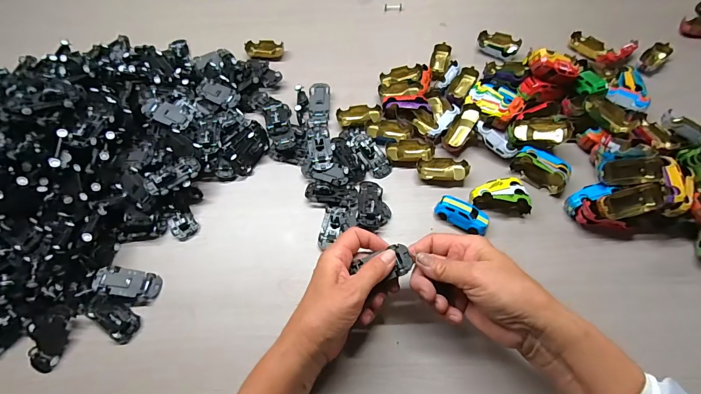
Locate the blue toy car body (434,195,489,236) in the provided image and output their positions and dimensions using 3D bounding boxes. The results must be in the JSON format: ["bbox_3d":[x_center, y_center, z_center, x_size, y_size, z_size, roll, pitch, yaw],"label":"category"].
[{"bbox_3d":[0.134,0.021,0.403,0.061,0.021,0.028,30,67,18],"label":"blue toy car body"}]

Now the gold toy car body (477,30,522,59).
[{"bbox_3d":[0.234,-0.243,0.537,0.064,0.015,0.036,24,65,16],"label":"gold toy car body"}]

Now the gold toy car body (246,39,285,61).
[{"bbox_3d":[-0.141,-0.242,0.559,0.061,0.016,0.031,0,61,3],"label":"gold toy car body"}]

